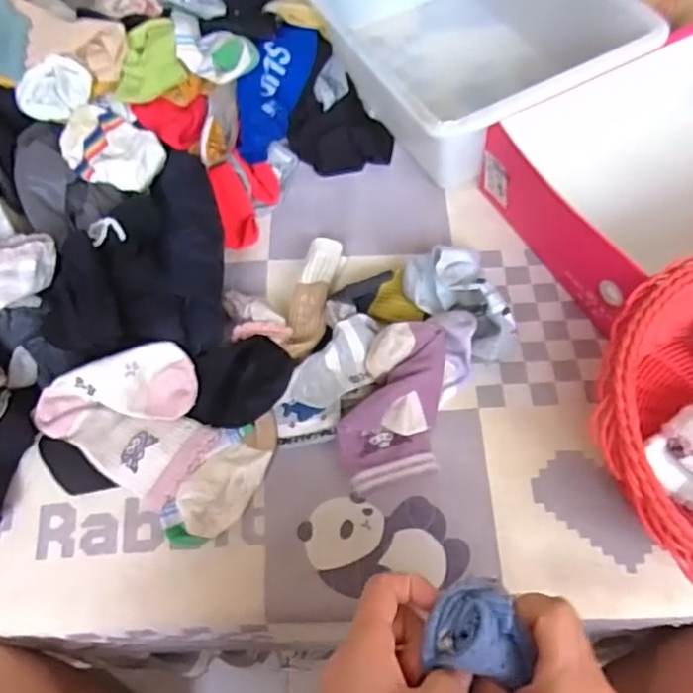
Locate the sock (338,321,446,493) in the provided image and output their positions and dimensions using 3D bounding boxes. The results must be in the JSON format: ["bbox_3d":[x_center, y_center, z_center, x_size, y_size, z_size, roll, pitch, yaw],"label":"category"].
[{"bbox_3d":[0.040,0.050,0.546,0.082,0.046,0.144,5,62,5],"label":"sock"}]

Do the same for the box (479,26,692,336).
[{"bbox_3d":[0.330,-0.172,0.615,0.320,0.093,0.247,-28,64,-12],"label":"box"}]

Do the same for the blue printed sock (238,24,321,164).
[{"bbox_3d":[-0.072,-0.281,0.684,0.043,0.069,0.165,17,64,11],"label":"blue printed sock"}]

